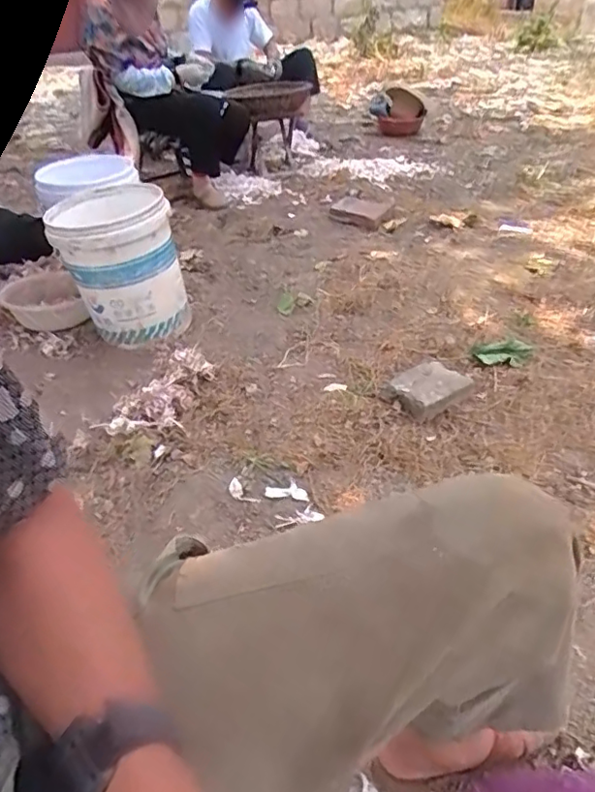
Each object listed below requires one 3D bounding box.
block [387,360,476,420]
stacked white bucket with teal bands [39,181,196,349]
[{"bbox_3d":[0.300,-0.016,1.266,0.163,0.058,0.133,-23,40,-22],"label":"block"},{"bbox_3d":[-0.475,-0.343,1.539,0.287,0.358,0.291,-15,37,-12],"label":"stacked white bucket with teal bands"}]

